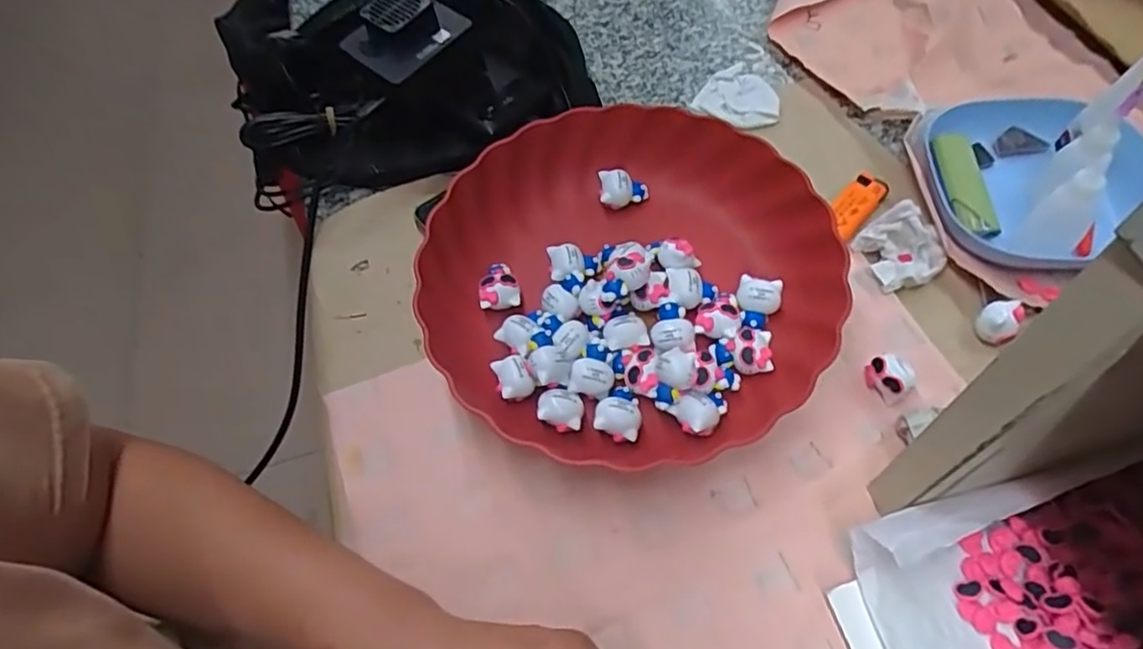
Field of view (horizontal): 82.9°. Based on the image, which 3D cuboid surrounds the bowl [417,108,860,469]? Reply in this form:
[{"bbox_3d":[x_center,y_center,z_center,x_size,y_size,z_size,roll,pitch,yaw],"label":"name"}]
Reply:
[{"bbox_3d":[0.036,-0.034,0.406,0.237,0.055,0.233,-3,58,4],"label":"bowl"}]

